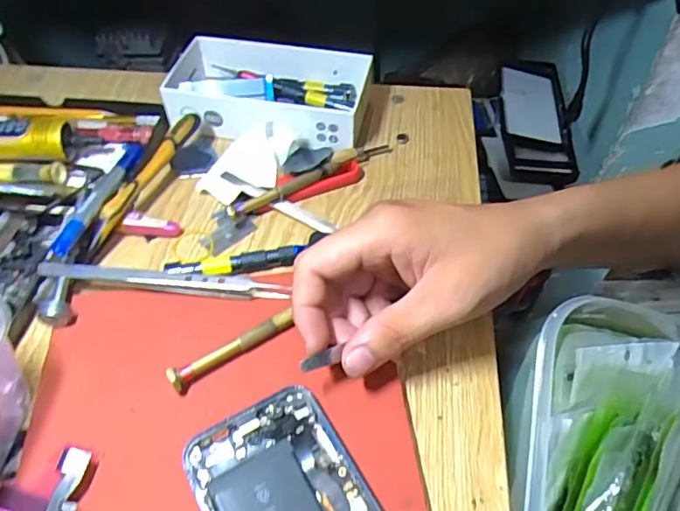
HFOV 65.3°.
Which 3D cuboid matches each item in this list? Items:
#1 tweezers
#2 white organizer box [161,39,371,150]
[{"bbox_3d":[-0.107,0.016,0.326,0.149,0.016,0.012,4,52,3],"label":"tweezers"},{"bbox_3d":[-0.060,-0.135,0.438,0.163,0.037,0.089,11,53,8],"label":"white organizer box"}]

